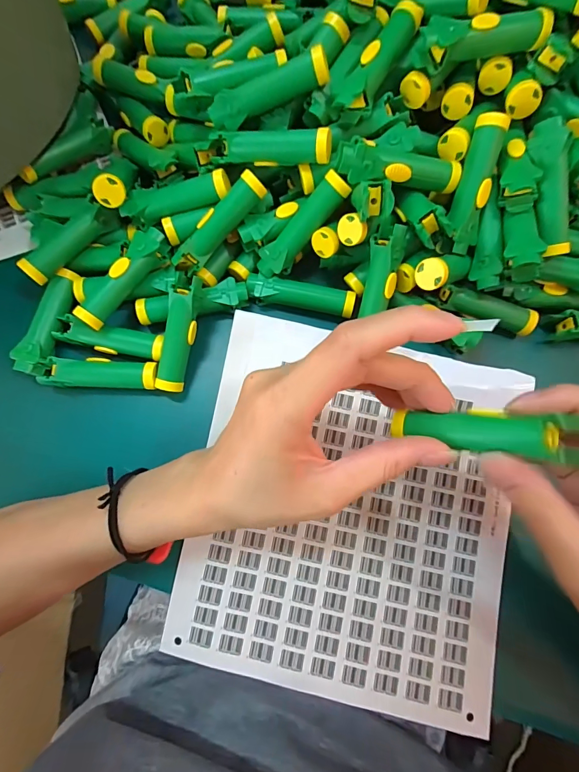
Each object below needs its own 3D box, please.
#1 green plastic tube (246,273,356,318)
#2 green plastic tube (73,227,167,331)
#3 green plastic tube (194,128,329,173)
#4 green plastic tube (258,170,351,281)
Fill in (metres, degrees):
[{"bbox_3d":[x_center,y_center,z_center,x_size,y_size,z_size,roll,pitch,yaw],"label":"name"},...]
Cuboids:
[{"bbox_3d":[0.008,-0.067,0.281,0.079,0.015,0.018,12,78,2],"label":"green plastic tube"},{"bbox_3d":[-0.116,-0.075,0.262,0.020,0.016,0.080,31,79,5],"label":"green plastic tube"},{"bbox_3d":[-0.019,-0.158,0.248,0.094,0.023,0.021,7,77,16],"label":"green plastic tube"},{"bbox_3d":[0.009,-0.110,0.263,0.080,0.016,0.021,-44,80,24],"label":"green plastic tube"}]

